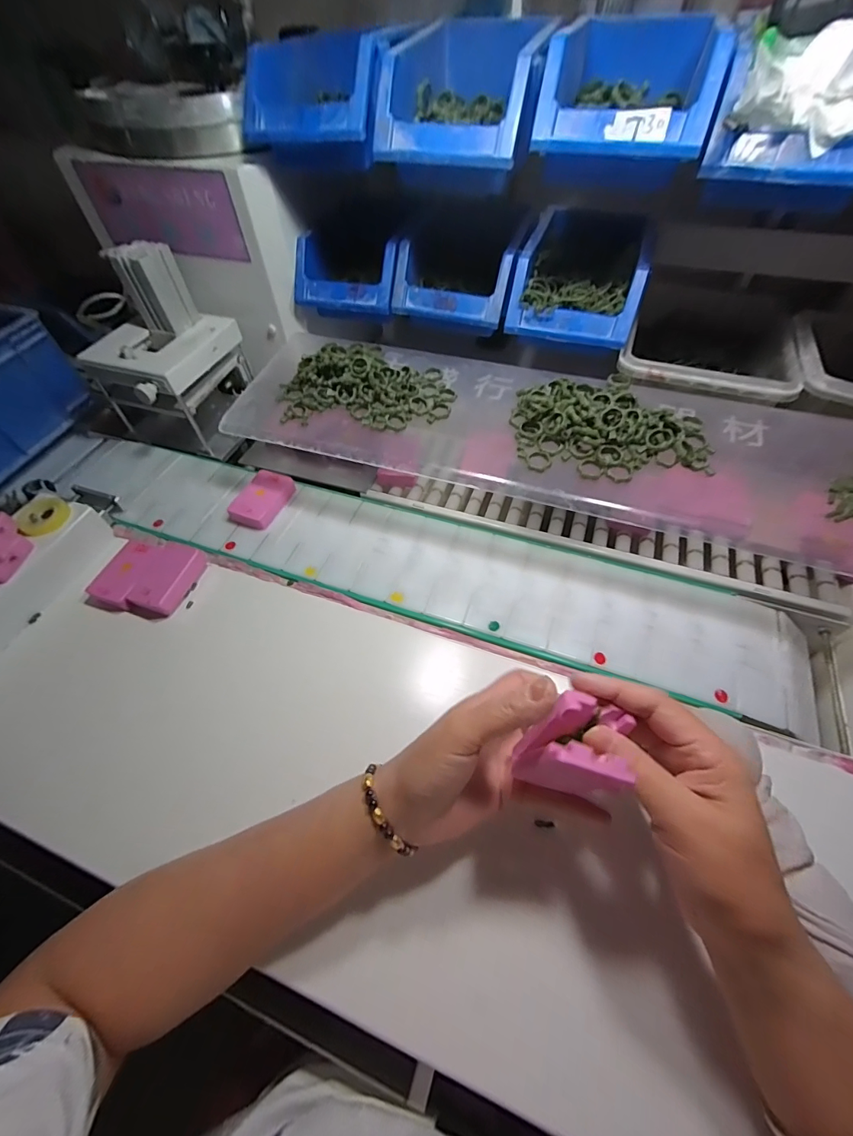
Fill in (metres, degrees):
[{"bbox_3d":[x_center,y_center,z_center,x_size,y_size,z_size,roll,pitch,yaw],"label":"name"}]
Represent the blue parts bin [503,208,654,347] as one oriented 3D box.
[{"bbox_3d":[0.168,-0.312,0.465,0.124,0.079,0.180,16,57,12],"label":"blue parts bin"}]

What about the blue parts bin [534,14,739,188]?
[{"bbox_3d":[0.163,-0.390,0.348,0.122,0.062,0.174,14,56,11],"label":"blue parts bin"}]

